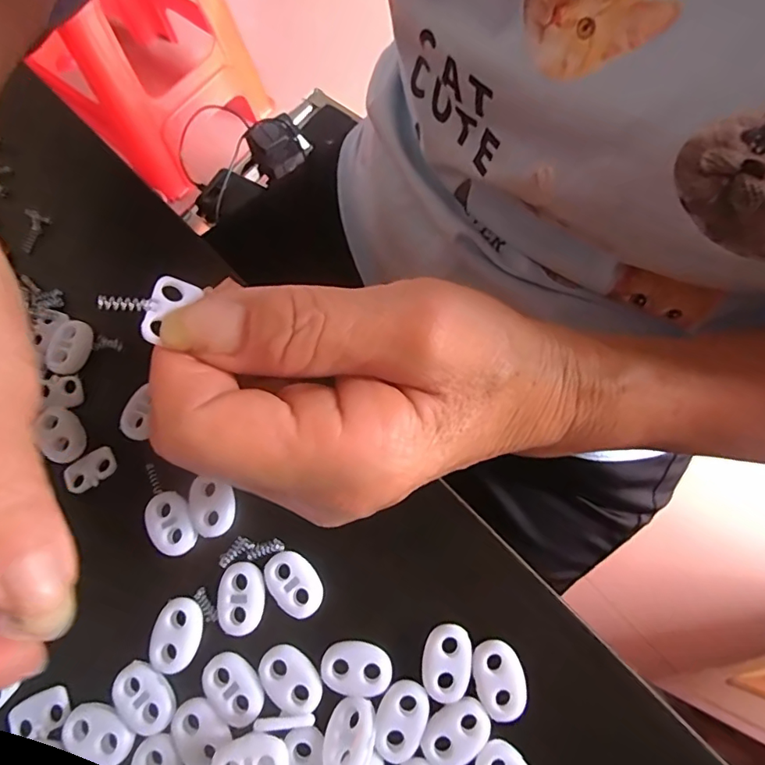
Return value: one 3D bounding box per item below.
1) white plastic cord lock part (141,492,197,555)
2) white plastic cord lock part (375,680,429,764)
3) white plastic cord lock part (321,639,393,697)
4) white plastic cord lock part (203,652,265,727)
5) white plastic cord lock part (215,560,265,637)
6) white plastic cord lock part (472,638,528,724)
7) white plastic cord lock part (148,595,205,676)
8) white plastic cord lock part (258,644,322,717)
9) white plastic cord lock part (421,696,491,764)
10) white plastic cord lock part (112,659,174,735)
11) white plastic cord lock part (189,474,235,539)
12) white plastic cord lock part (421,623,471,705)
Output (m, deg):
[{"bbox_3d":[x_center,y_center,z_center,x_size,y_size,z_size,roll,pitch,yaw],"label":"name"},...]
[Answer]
[{"bbox_3d":[-0.076,0.050,0.179,0.016,0.004,0.023,-26,73,-7],"label":"white plastic cord lock part"},{"bbox_3d":[0.006,0.106,0.158,0.015,0.004,0.022,21,74,8],"label":"white plastic cord lock part"},{"bbox_3d":[-0.009,0.092,0.164,0.022,0.004,0.015,1,72,2],"label":"white plastic cord lock part"},{"bbox_3d":[-0.048,0.099,0.162,0.023,0.004,0.016,41,77,13],"label":"white plastic cord lock part"},{"bbox_3d":[-0.048,0.073,0.170,0.015,0.004,0.022,-1,72,1],"label":"white plastic cord lock part"},{"bbox_3d":[0.037,0.094,0.160,0.015,0.004,0.022,-17,72,-4],"label":"white plastic cord lock part"},{"bbox_3d":[-0.069,0.084,0.168,0.015,0.004,0.022,19,73,7],"label":"white plastic cord lock part"},{"bbox_3d":[-0.030,0.096,0.163,0.022,0.004,0.015,41,77,13],"label":"white plastic cord lock part"},{"bbox_3d":[0.023,0.109,0.156,0.022,0.004,0.015,-33,74,-9],"label":"white plastic cord lock part"},{"bbox_3d":[-0.078,0.102,0.162,0.022,0.004,0.016,40,77,13],"label":"white plastic cord lock part"},{"bbox_3d":[-0.061,0.044,0.180,0.015,0.004,0.021,-7,72,-1],"label":"white plastic cord lock part"},{"bbox_3d":[0.021,0.090,0.163,0.015,0.004,0.022,6,72,3],"label":"white plastic cord lock part"}]

